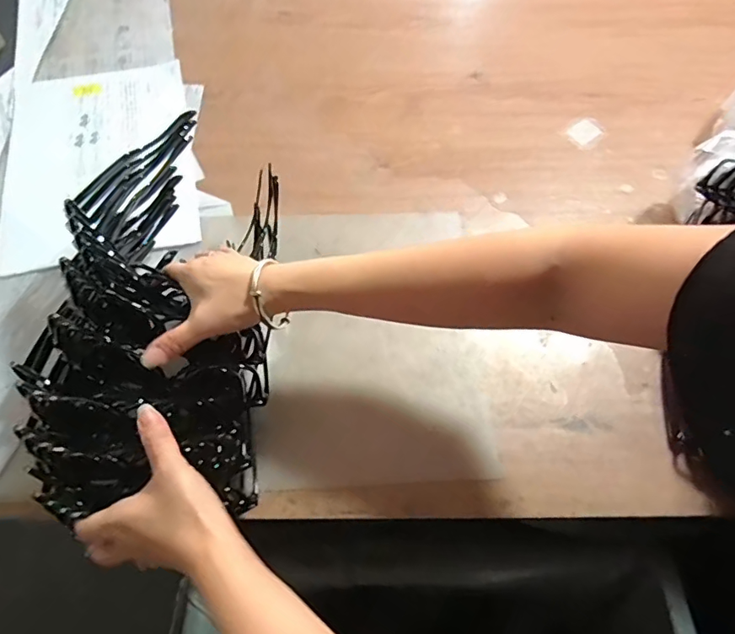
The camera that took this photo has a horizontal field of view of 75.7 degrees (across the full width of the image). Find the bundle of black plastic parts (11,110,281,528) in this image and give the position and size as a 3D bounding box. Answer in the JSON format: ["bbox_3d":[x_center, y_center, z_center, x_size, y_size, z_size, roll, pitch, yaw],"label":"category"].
[{"bbox_3d":[-0.184,-0.012,0.409,0.195,0.081,0.322,-1,64,-1],"label":"bundle of black plastic parts"}]

